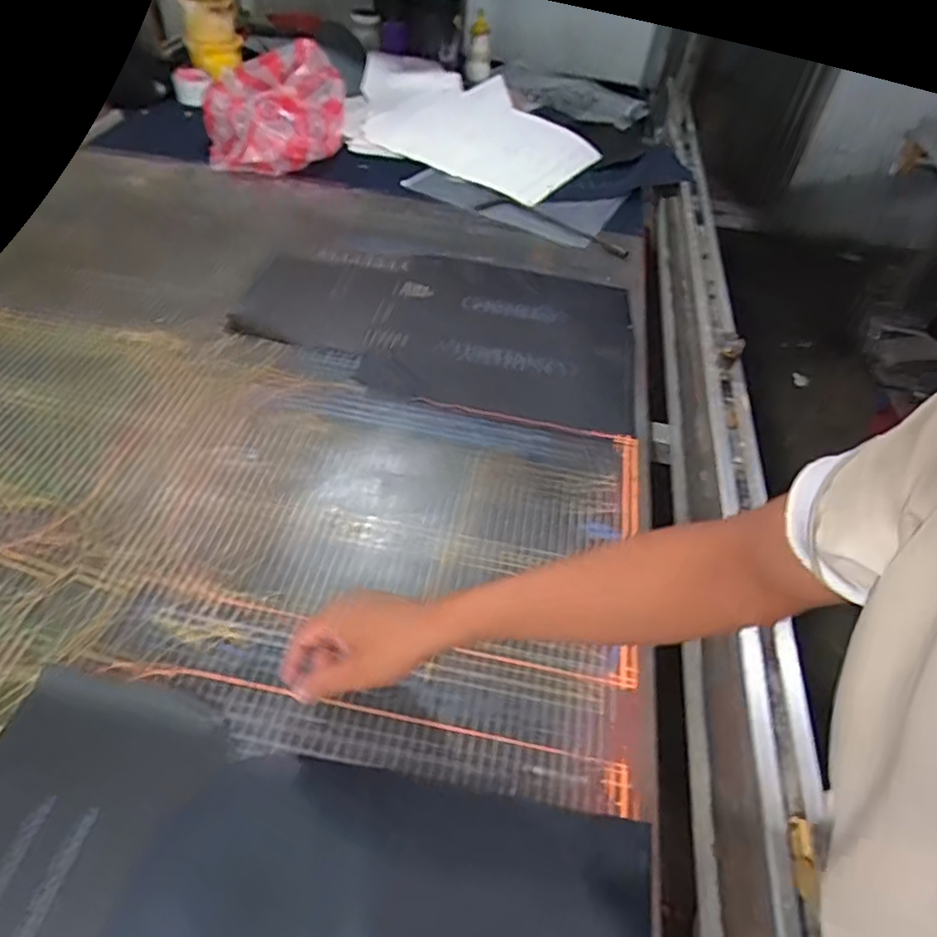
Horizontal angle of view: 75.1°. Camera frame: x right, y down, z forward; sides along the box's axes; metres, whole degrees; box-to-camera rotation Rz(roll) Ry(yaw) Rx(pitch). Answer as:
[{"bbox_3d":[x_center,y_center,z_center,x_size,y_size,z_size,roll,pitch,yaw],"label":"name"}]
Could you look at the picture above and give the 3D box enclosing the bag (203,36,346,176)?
[{"bbox_3d":[-0.365,-0.680,1.156,0.260,0.161,0.241,-6,50,-10],"label":"bag"}]

